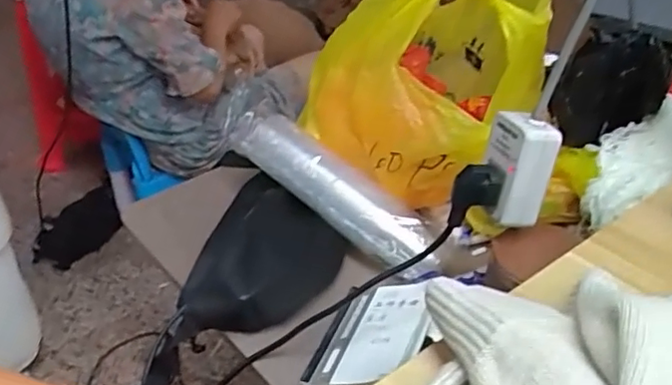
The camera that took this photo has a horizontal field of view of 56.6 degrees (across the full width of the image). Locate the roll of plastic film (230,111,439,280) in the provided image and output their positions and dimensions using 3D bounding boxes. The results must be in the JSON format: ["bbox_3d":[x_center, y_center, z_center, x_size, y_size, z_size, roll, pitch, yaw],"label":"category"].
[{"bbox_3d":[-0.004,-0.001,0.723,0.287,0.049,0.066,38,49,22],"label":"roll of plastic film"}]

